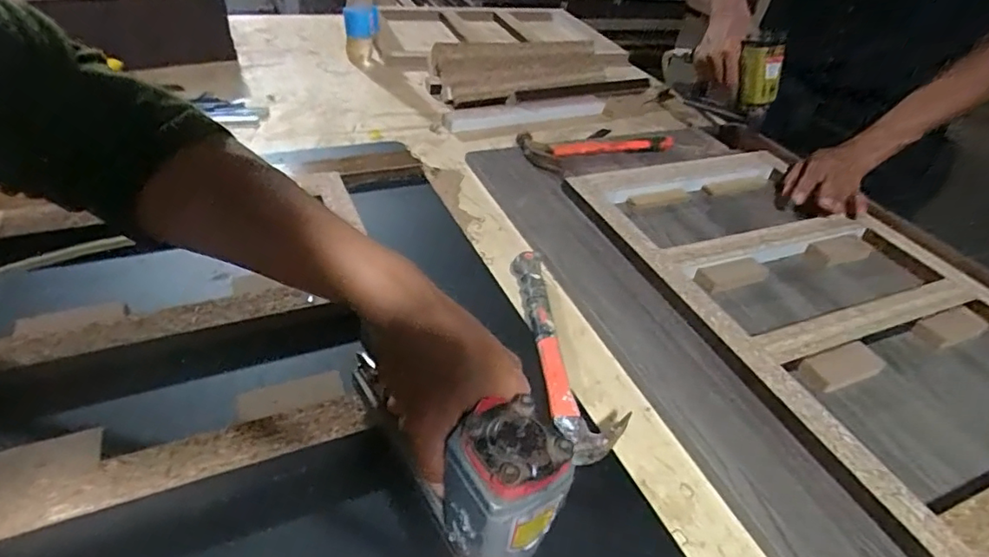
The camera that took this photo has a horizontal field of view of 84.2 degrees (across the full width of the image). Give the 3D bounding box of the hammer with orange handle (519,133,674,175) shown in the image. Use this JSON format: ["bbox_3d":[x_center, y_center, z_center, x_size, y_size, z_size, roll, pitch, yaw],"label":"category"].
[{"bbox_3d":[0.161,-0.214,0.862,0.254,0.024,0.109,-16,45,-25],"label":"hammer with orange handle"}]

